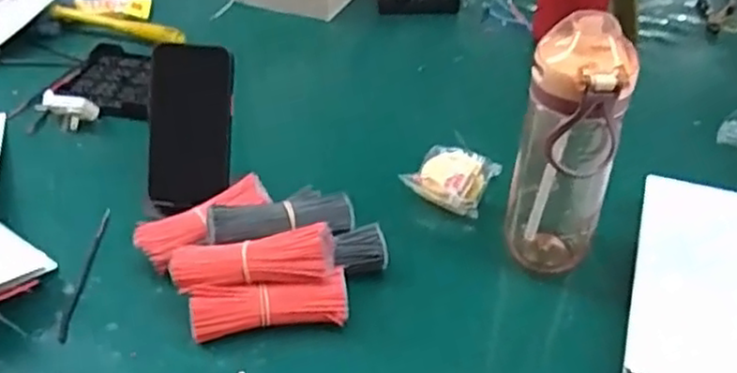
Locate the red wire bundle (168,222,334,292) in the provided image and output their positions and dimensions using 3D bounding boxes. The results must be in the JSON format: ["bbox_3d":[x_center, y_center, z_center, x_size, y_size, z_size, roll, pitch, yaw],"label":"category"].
[{"bbox_3d":[-0.088,0.055,0.538,0.124,0.027,0.032,-7,40,-9],"label":"red wire bundle"}]

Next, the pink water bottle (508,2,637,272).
[{"bbox_3d":[0.151,-0.022,0.538,0.071,0.207,0.066,12,41,13],"label":"pink water bottle"}]

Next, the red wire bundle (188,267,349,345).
[{"bbox_3d":[-0.076,0.093,0.542,0.118,0.038,0.032,-4,40,-6],"label":"red wire bundle"}]

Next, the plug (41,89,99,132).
[{"bbox_3d":[-0.322,-0.083,0.749,0.054,0.034,0.022,0,40,-1],"label":"plug"}]

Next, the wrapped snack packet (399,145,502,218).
[{"bbox_3d":[0.079,-0.010,0.672,0.075,0.032,0.062,17,43,19],"label":"wrapped snack packet"}]

